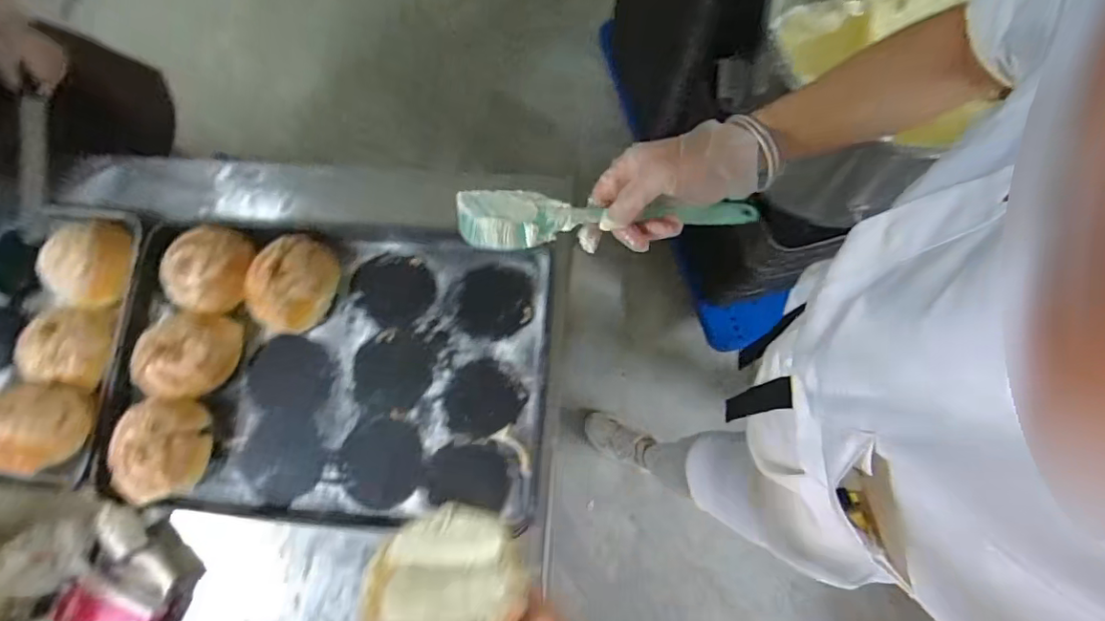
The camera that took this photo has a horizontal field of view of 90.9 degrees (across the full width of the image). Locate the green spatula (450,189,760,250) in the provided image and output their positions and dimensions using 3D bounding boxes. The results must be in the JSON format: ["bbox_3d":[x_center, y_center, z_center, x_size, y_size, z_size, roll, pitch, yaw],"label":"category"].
[{"bbox_3d":[0.057,-0.079,0.461,0.269,0.016,0.046,-3,75,-16],"label":"green spatula"}]

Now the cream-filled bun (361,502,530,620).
[{"bbox_3d":[-0.087,0.238,0.448,0.123,0.065,0.113,-19,40,-12],"label":"cream-filled bun"}]

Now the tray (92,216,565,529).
[{"bbox_3d":[-0.300,0.073,0.731,0.578,0.080,0.385,3,78,4],"label":"tray"}]

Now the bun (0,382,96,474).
[{"bbox_3d":[-0.659,0.145,0.685,0.124,0.066,0.109,-1,78,3],"label":"bun"}]

